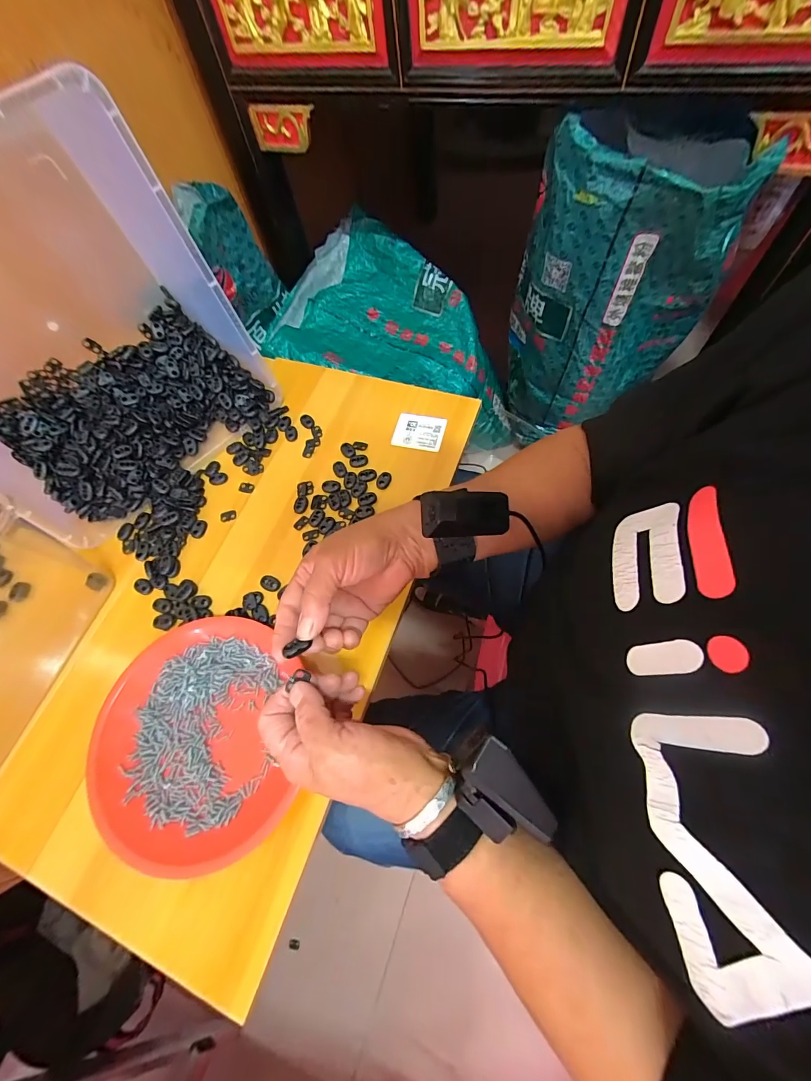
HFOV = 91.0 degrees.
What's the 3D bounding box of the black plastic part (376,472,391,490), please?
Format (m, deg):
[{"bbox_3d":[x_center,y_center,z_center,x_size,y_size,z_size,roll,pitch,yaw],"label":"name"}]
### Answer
[{"bbox_3d":[-0.025,-0.069,0.458,0.015,0.005,0.022,27,72,17],"label":"black plastic part"}]

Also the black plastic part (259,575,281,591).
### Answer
[{"bbox_3d":[-0.142,0.045,0.419,0.021,0.004,0.015,21,70,15],"label":"black plastic part"}]

